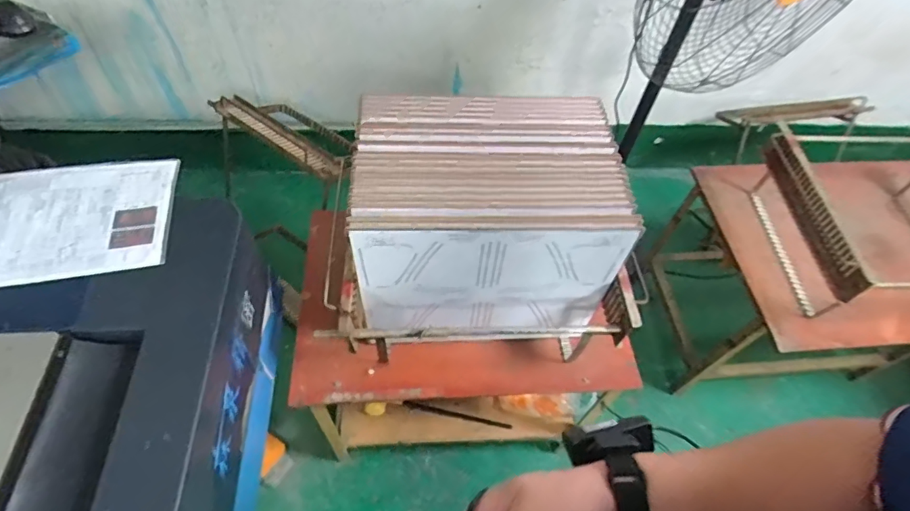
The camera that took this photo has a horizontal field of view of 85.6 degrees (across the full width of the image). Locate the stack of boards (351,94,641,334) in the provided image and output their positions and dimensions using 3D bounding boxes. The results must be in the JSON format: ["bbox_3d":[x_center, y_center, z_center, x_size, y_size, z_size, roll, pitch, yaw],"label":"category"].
[{"bbox_3d":[0.044,-0.073,0.867,0.420,0.266,0.324,-4,56,-7],"label":"stack of boards"}]

